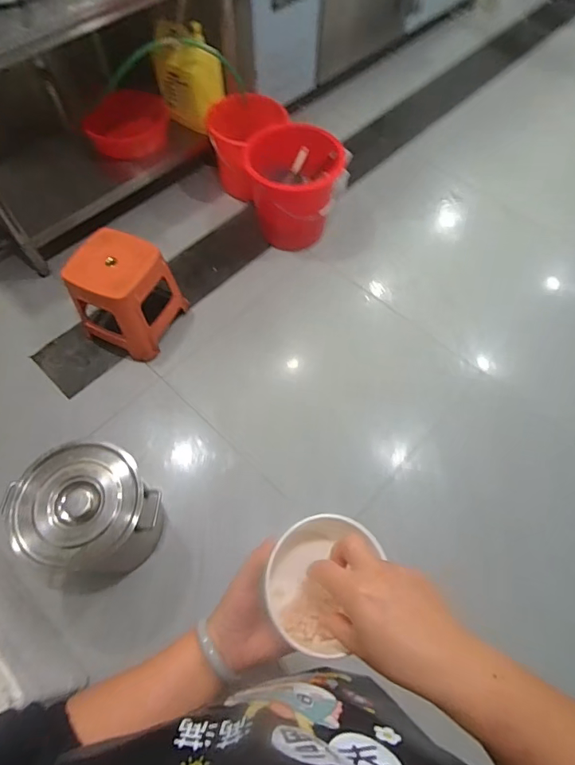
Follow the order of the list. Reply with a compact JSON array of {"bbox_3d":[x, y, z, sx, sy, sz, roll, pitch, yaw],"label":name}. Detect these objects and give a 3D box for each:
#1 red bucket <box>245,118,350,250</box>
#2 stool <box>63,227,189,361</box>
[{"bbox_3d":[0.037,-0.743,1.729,0.320,0.290,0.323,0,62,0],"label":"red bucket"},{"bbox_3d":[-0.535,-0.292,1.493,0.282,0.309,0.294,24,64,12],"label":"stool"}]

